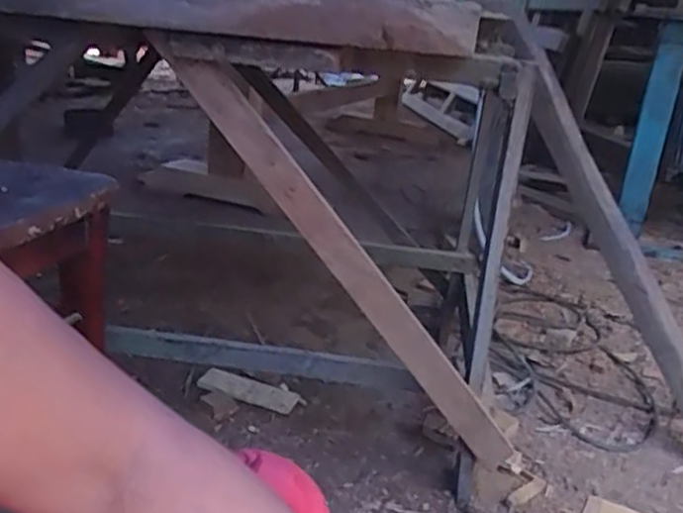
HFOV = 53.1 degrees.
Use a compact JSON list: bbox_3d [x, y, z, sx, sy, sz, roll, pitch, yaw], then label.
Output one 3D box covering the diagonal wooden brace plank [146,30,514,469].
[{"bbox_3d":[0.008,0.011,0.852,0.045,0.672,0.033,-35,10,16],"label":"diagonal wooden brace plank"}]

